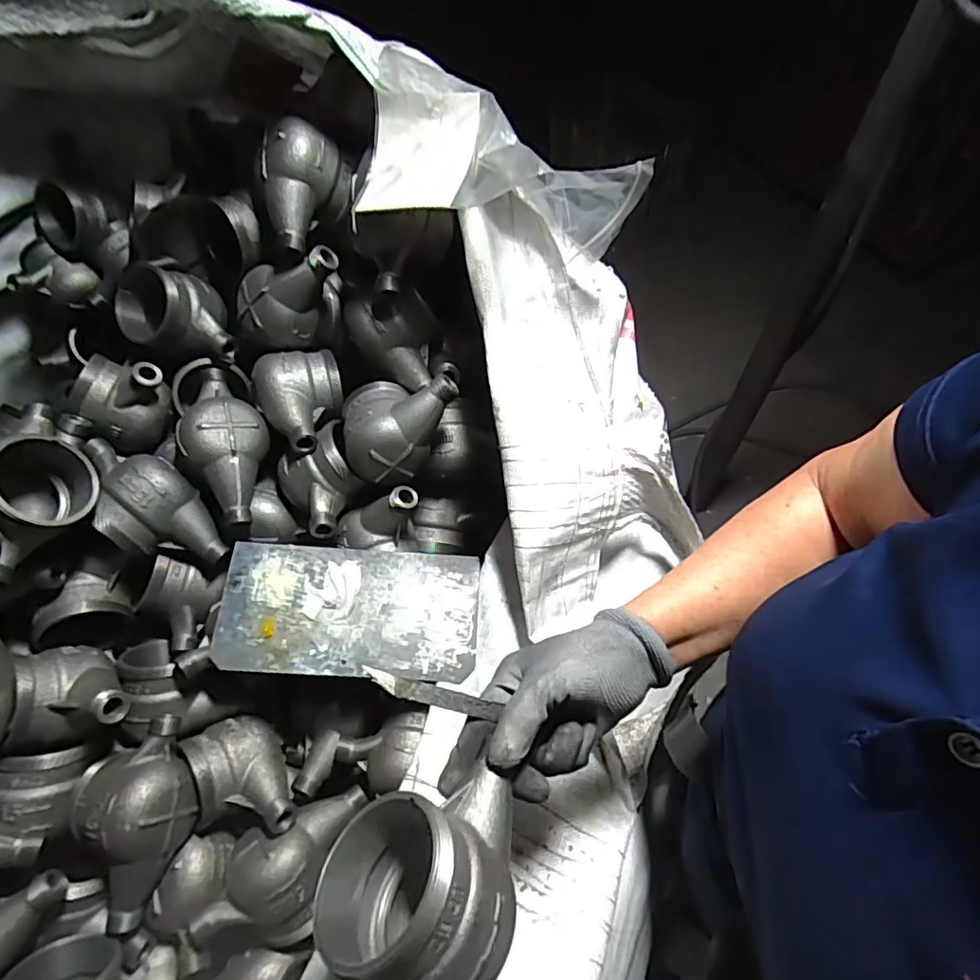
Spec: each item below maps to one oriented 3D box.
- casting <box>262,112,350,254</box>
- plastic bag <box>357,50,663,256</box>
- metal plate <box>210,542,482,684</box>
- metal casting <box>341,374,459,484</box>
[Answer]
[{"bbox_3d":[-0.180,-0.296,0.547,0.088,0.103,0.063,-32,35,-26],"label":"casting"},{"bbox_3d":[0.001,-0.257,0.467,0.238,0.101,0.103,24,62,4],"label":"plastic bag"},{"bbox_3d":[-0.131,0.114,0.542,0.237,0.007,0.121,4,65,-4],"label":"metal plate"},{"bbox_3d":[-0.089,-0.067,0.564,0.117,0.067,0.092,-12,58,-3],"label":"metal casting"}]

